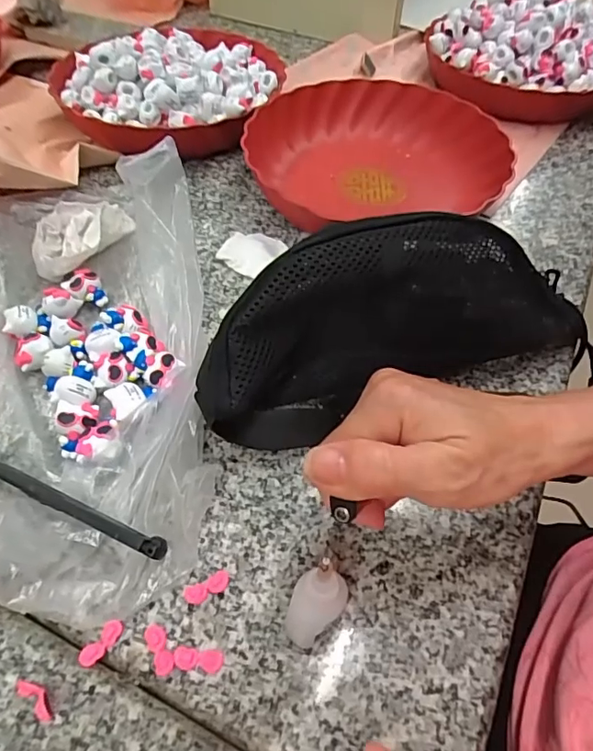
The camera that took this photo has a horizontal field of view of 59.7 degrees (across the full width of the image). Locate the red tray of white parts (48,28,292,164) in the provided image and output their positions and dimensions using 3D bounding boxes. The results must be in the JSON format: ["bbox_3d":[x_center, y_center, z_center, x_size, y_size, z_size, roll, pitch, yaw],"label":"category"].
[{"bbox_3d":[-0.139,-0.323,0.568,0.221,0.074,0.233,12,53,6],"label":"red tray of white parts"}]

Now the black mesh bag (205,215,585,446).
[{"bbox_3d":[0.068,-0.035,0.332,0.265,0.111,0.067,-18,55,-16],"label":"black mesh bag"}]

